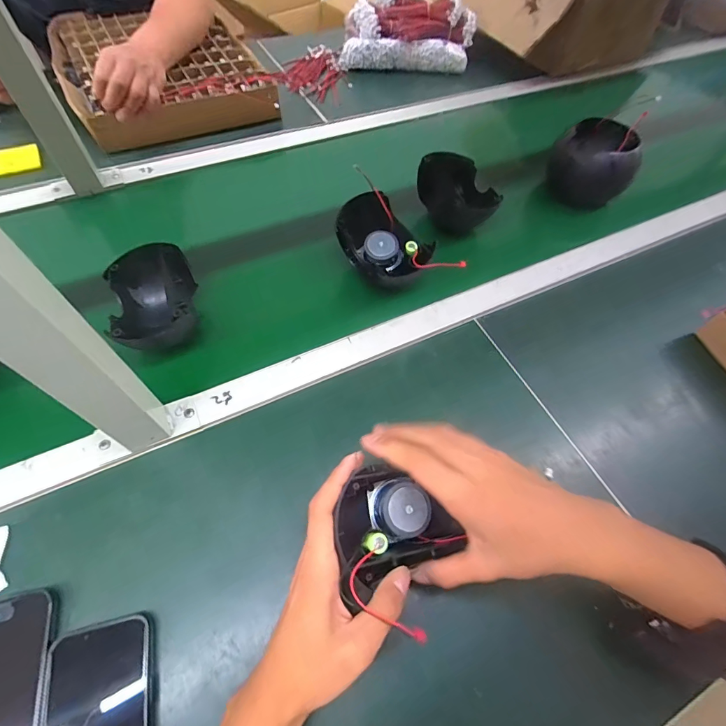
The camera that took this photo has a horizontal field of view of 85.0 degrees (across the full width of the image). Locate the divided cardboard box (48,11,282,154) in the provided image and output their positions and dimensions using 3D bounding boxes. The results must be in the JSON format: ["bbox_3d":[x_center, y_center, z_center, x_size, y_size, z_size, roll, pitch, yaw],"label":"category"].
[{"bbox_3d":[-0.392,-0.563,0.758,0.333,0.056,0.443,-23,63,-17],"label":"divided cardboard box"}]

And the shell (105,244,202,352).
[{"bbox_3d":[-0.236,-0.068,0.448,0.086,0.064,0.112,-15,61,-12],"label":"shell"}]

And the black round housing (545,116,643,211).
[{"bbox_3d":[0.378,-0.326,0.652,0.126,0.119,0.100,33,62,15],"label":"black round housing"}]

